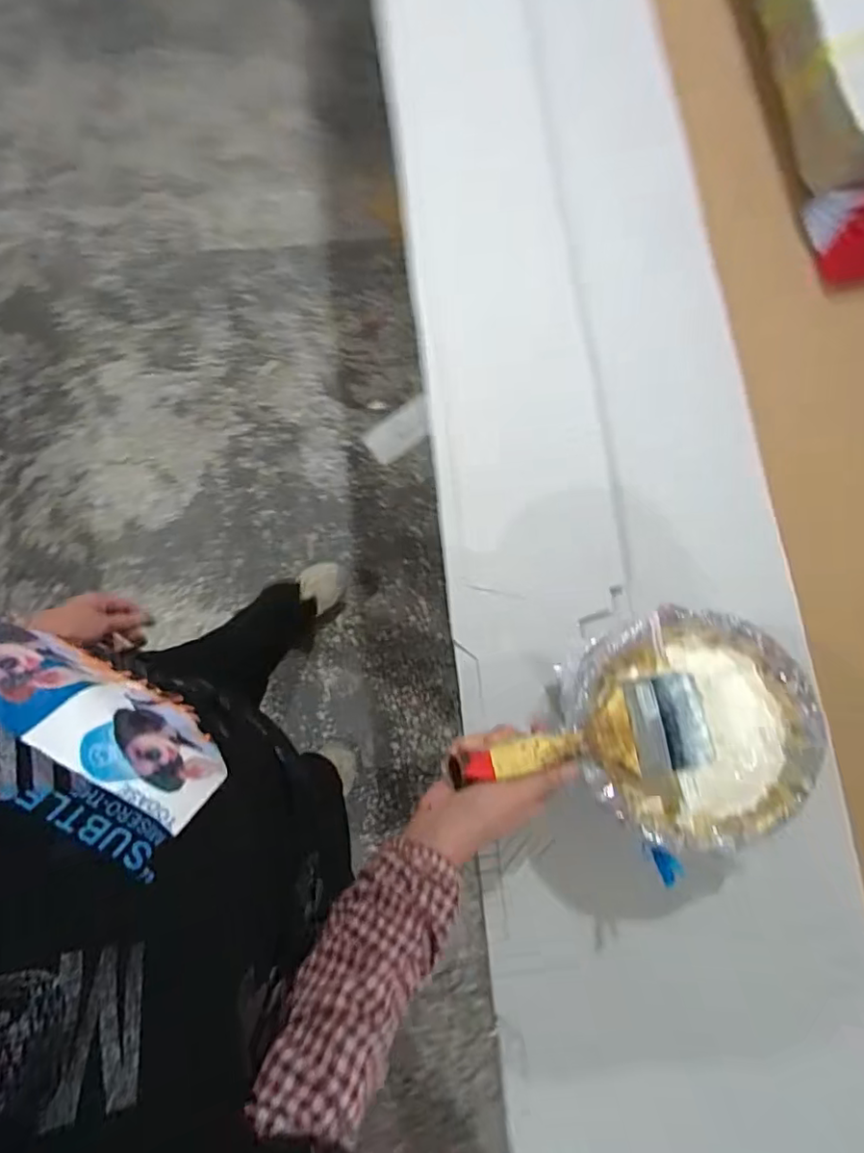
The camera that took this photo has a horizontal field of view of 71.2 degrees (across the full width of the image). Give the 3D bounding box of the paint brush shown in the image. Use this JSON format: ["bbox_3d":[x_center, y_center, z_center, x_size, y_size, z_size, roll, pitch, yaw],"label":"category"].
[{"bbox_3d":[0.118,0.127,0.465,0.201,0.026,0.072,-8,78,-12],"label":"paint brush"}]

